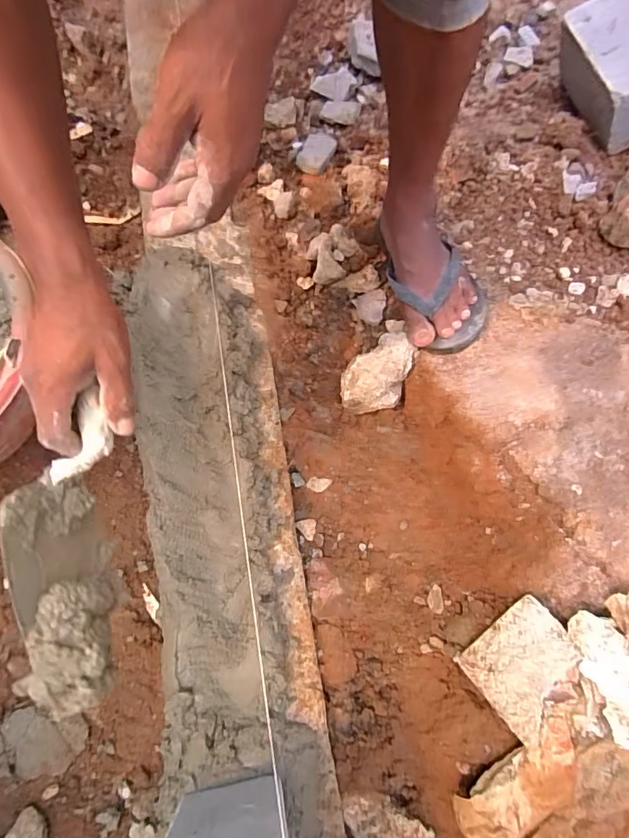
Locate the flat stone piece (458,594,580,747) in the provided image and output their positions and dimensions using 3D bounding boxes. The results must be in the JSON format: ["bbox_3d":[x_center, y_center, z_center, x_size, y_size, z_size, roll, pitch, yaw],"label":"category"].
[{"bbox_3d":[0.207,0.241,0.470,0.106,0.027,0.081,-40,78,-19],"label":"flat stone piece"}]

